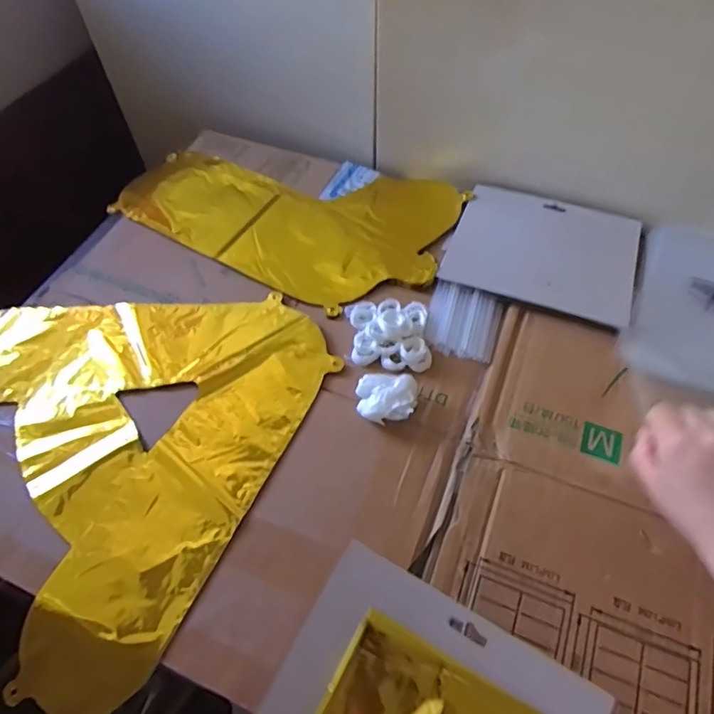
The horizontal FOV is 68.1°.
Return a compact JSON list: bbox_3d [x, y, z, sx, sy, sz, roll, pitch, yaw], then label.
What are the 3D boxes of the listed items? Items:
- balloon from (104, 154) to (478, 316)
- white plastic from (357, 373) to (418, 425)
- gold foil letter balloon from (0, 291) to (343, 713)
[{"bbox_3d":[-0.086,-0.177,0.629,0.385,0.007,0.224,20,60,14],"label":"balloon"},{"bbox_3d":[0.027,0.038,0.477,0.052,0.024,0.045,2,57,3],"label":"white plastic"},{"bbox_3d":[-0.246,0.048,0.485,0.371,0.008,0.357,25,61,16],"label":"gold foil letter balloon"}]

